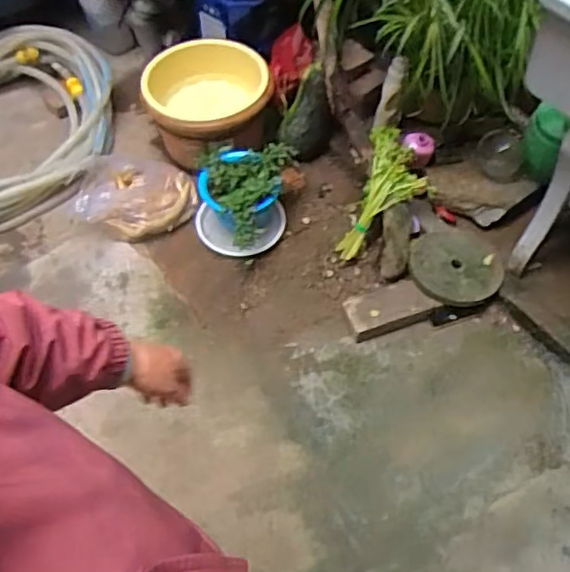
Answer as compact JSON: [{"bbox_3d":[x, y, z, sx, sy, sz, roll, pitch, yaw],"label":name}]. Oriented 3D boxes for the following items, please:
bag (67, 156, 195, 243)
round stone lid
[{"bbox_3d":[-0.436,-0.259,1.750,0.337,0.113,0.247,-26,60,-16],"label":"bag"},{"bbox_3d":[0.453,-0.059,1.587,0.247,0.035,0.229,0,57,0],"label":"round stone lid"}]

